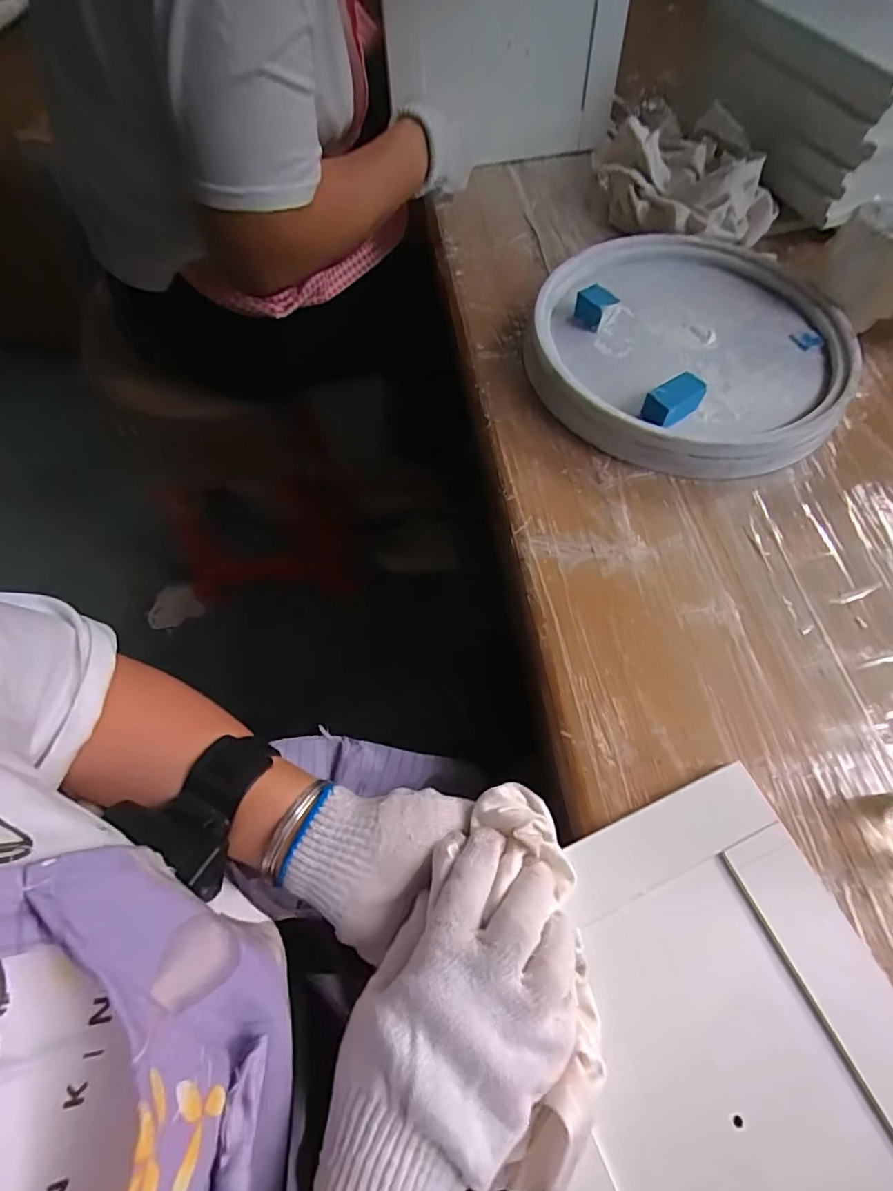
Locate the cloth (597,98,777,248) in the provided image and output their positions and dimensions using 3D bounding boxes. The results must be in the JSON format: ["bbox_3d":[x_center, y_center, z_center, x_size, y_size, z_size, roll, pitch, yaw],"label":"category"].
[{"bbox_3d":[0.267,-0.465,0.598,0.165,0.070,0.198,-8,65,-5],"label":"cloth"}]

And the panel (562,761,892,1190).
[{"bbox_3d":[0.149,0.263,0.269,0.213,0.020,0.282,-21,65,-11],"label":"panel"}]

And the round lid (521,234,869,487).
[{"bbox_3d":[0.231,-0.246,0.508,0.285,0.039,0.309,24,65,12],"label":"round lid"}]

